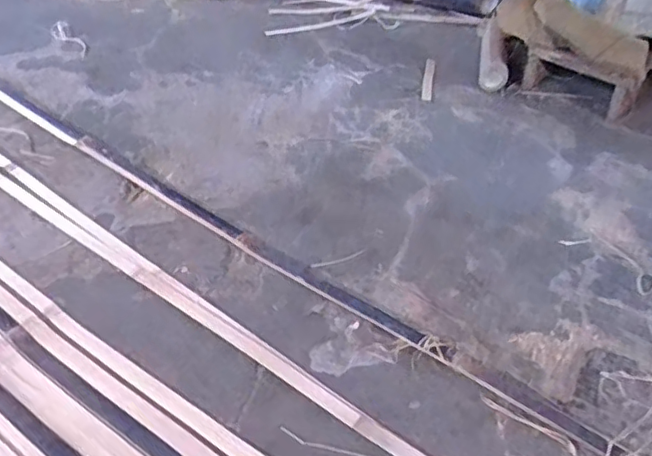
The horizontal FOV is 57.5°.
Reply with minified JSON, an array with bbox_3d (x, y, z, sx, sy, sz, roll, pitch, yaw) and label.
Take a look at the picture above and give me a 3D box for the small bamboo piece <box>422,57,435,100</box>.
[{"bbox_3d":[0.253,-0.368,1.462,0.023,0.011,0.227,11,41,5],"label":"small bamboo piece"}]

